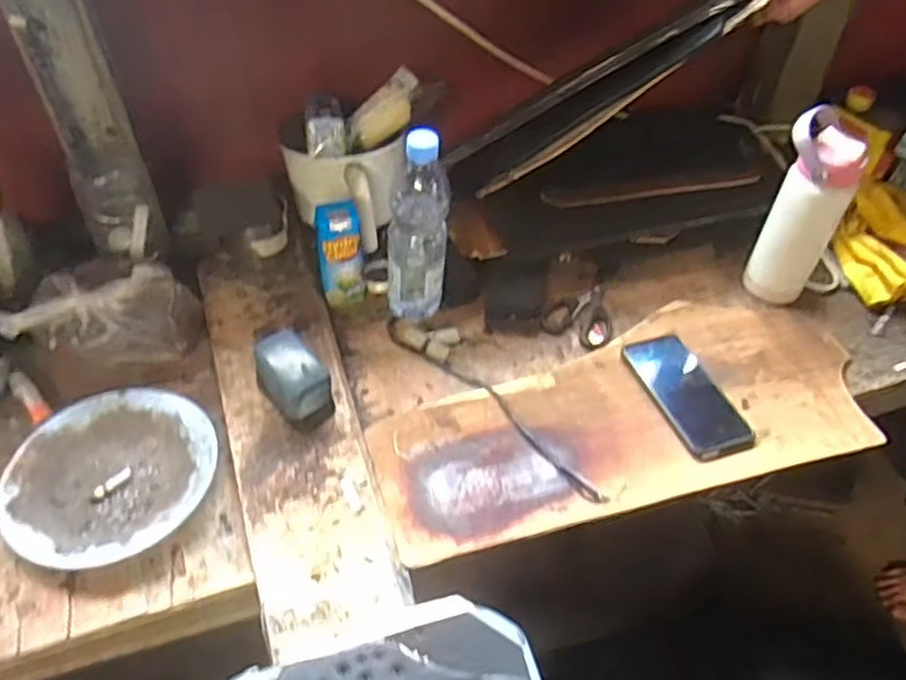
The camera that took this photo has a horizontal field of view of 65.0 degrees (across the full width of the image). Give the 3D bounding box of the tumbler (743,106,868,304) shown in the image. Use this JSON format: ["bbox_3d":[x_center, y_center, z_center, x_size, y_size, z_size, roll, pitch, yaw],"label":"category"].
[{"bbox_3d":[0.424,-0.156,0.866,0.098,0.214,0.077,26,51,19],"label":"tumbler"}]

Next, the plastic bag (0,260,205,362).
[{"bbox_3d":[-0.386,-0.037,0.794,0.189,0.074,0.124,-2,47,-5],"label":"plastic bag"}]

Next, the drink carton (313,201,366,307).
[{"bbox_3d":[-0.135,-0.105,0.850,0.053,0.128,0.038,-12,44,-14],"label":"drink carton"}]

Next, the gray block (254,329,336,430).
[{"bbox_3d":[-0.166,0.043,0.744,0.051,0.067,0.091,-31,56,-28],"label":"gray block"}]

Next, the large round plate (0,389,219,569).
[{"bbox_3d":[-0.332,0.130,0.692,0.192,0.024,0.186,2,47,-2],"label":"large round plate"}]

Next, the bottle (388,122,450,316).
[{"bbox_3d":[-0.038,-0.120,0.792,0.065,0.219,0.062,0,47,-3],"label":"bottle"}]

